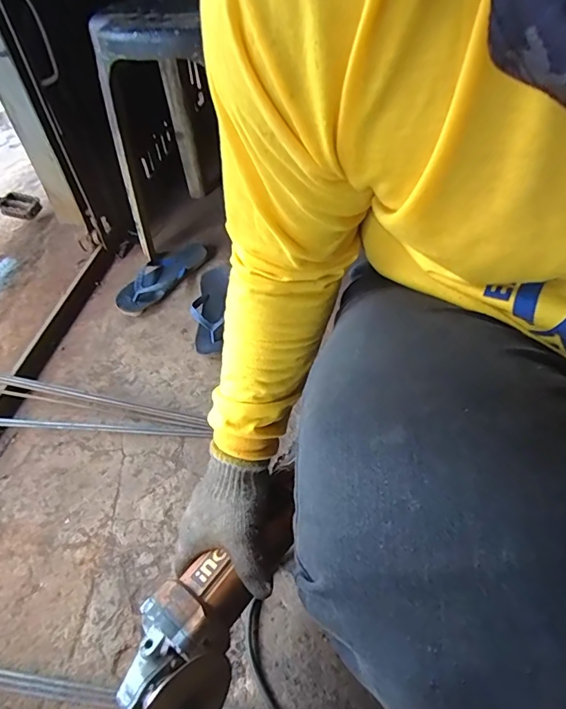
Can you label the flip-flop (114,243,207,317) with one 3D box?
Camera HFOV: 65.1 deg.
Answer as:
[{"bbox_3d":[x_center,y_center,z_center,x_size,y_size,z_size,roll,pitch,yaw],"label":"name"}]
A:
[{"bbox_3d":[-0.257,-0.174,0.946,0.098,0.035,0.250,20,53,21],"label":"flip-flop"}]

